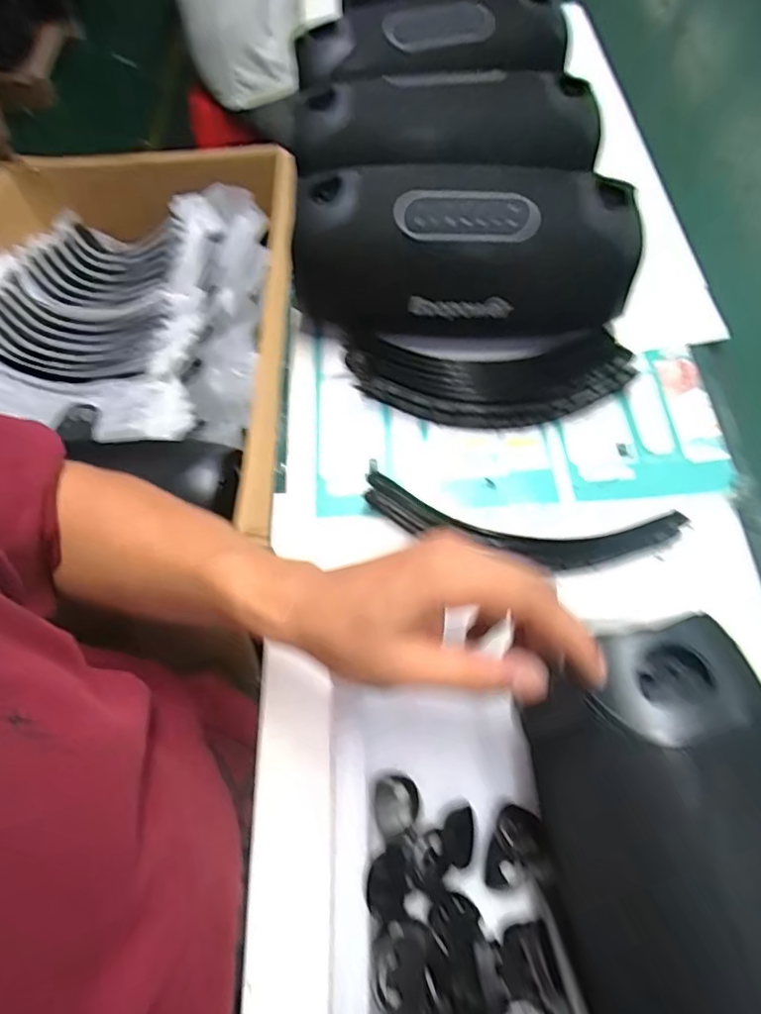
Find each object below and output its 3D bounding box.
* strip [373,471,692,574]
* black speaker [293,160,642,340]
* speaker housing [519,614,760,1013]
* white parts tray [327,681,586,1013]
[{"bbox_3d":[0.108,0.021,0.435,0.243,0.032,0.057,8,64,6],"label":"strip"},{"bbox_3d":[0.068,-0.206,0.493,0.286,0.132,0.108,4,64,4],"label":"black speaker"},{"bbox_3d":[0.149,0.194,0.258,0.104,0.112,0.262,-11,64,-3],"label":"speaker housing"},{"bbox_3d":[0.049,0.257,0.309,0.182,0.050,0.307,-5,64,0],"label":"white parts tray"}]

